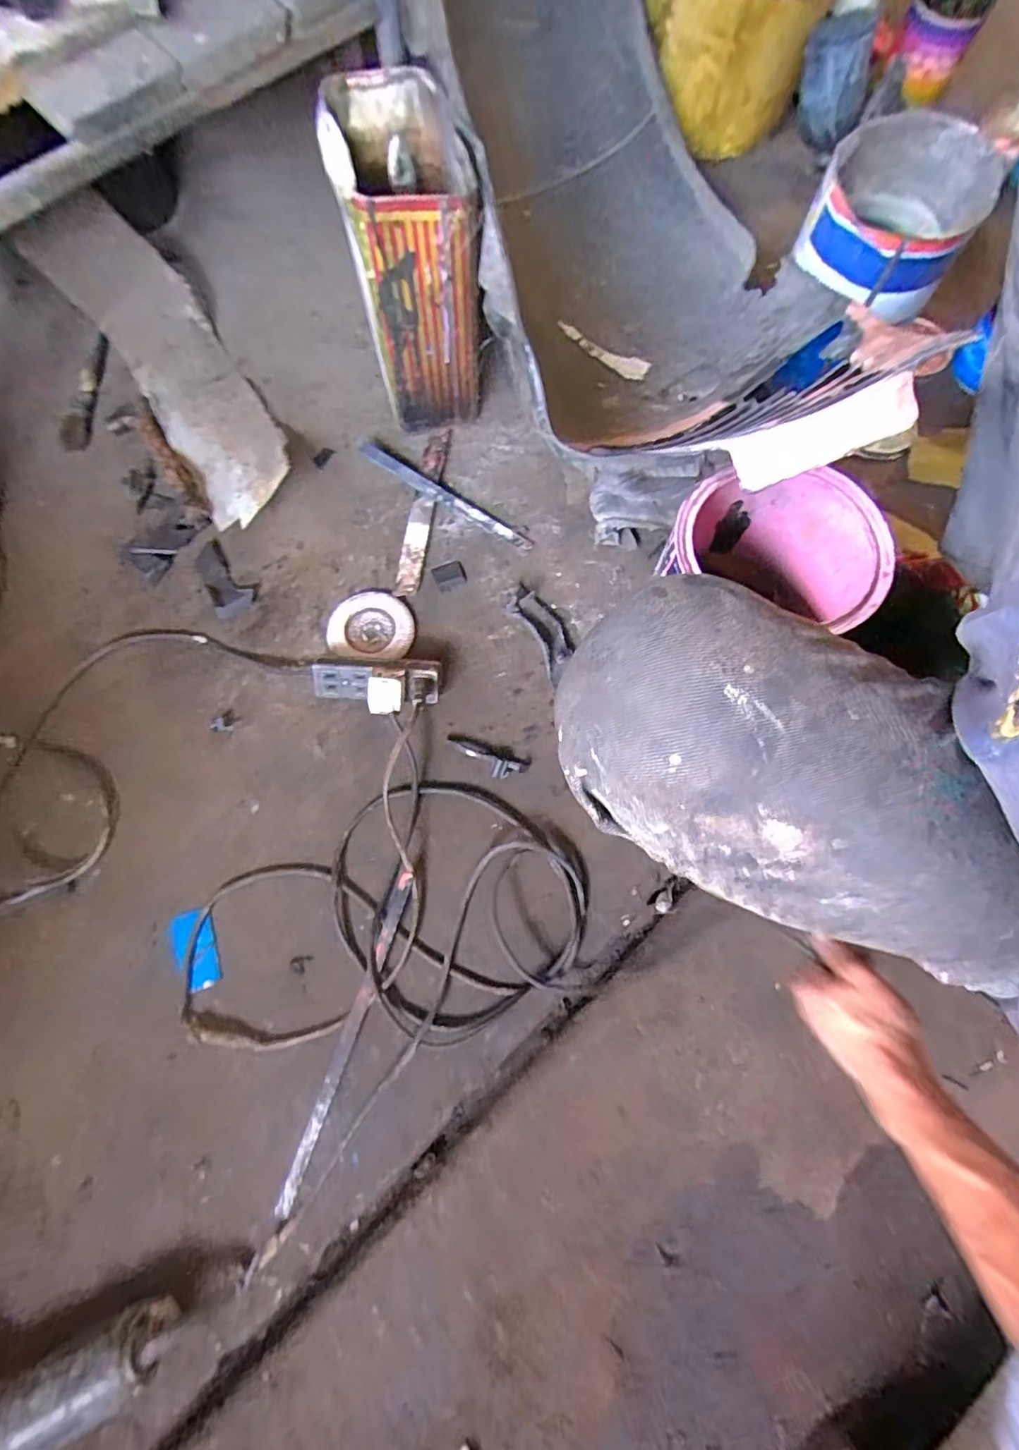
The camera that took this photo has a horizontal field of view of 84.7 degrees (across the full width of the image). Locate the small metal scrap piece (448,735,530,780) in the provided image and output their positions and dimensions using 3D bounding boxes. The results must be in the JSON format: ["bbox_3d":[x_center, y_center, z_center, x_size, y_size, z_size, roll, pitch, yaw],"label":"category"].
[{"bbox_3d":[-0.024,0.035,0.582,0.089,0.010,0.030,18,76,4],"label":"small metal scrap piece"}]

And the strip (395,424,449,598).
[{"bbox_3d":[-0.102,-0.253,0.656,0.025,0.015,0.219,8,75,1],"label":"strip"}]

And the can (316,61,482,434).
[{"bbox_3d":[-0.104,-0.487,0.601,0.113,0.257,0.202,-12,76,-4],"label":"can"}]

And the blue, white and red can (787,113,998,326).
[{"bbox_3d":[0.392,-0.520,0.572,0.145,0.093,0.185,34,78,8],"label":"blue, white and red can"}]

